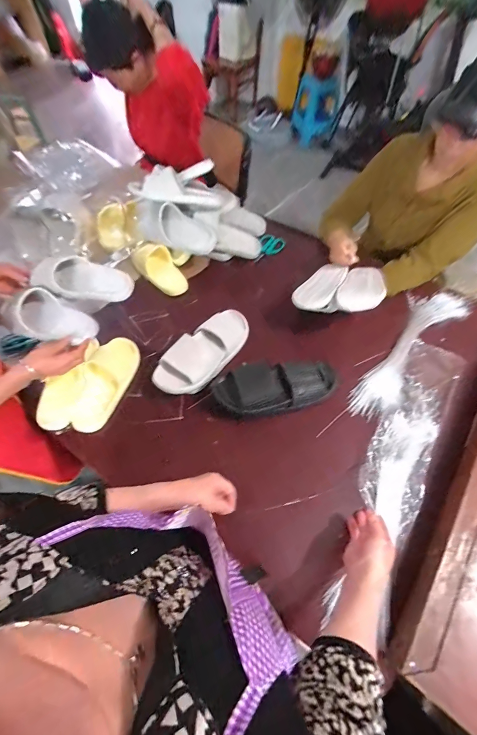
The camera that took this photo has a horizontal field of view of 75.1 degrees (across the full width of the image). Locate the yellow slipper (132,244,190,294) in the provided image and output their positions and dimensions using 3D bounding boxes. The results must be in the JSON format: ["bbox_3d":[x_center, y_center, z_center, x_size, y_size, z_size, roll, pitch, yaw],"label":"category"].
[{"bbox_3d":[-0.239,-0.297,0.967,0.106,0.067,0.191,-33,65,-16],"label":"yellow slipper"}]

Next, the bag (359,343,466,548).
[{"bbox_3d":[0.400,0.124,0.706,0.127,0.045,0.484,29,66,16],"label":"bag"}]

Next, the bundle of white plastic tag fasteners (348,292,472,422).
[{"bbox_3d":[0.448,-0.054,0.821,0.128,0.018,0.502,41,69,21],"label":"bundle of white plastic tag fasteners"}]

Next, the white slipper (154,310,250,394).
[{"bbox_3d":[-0.080,-0.053,0.771,0.110,0.074,0.300,32,66,17],"label":"white slipper"}]

